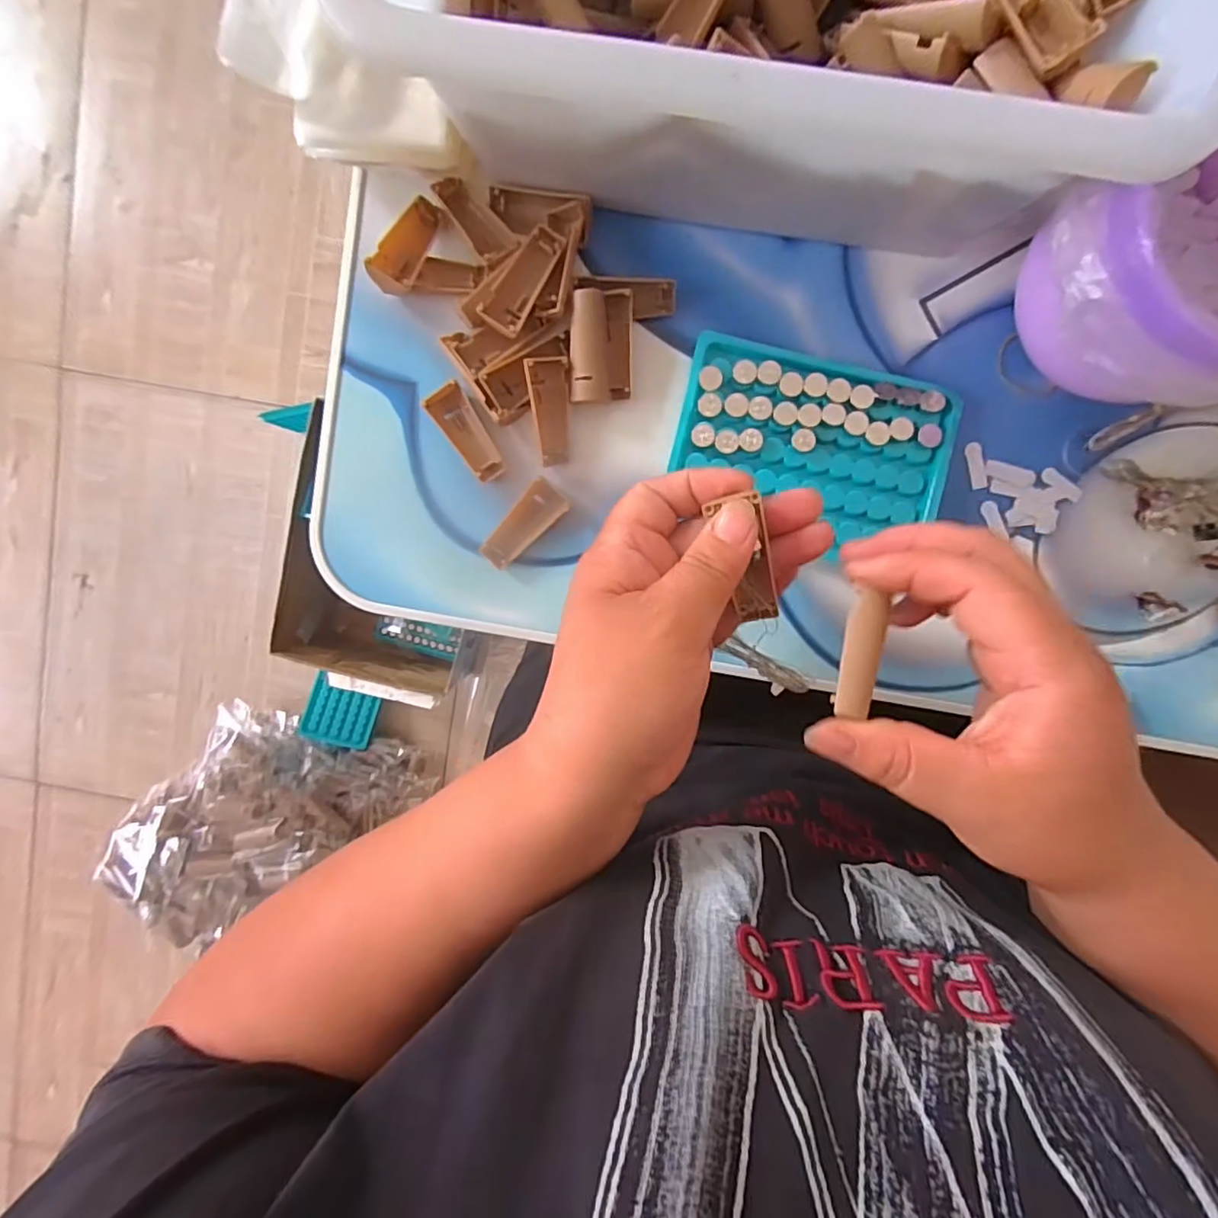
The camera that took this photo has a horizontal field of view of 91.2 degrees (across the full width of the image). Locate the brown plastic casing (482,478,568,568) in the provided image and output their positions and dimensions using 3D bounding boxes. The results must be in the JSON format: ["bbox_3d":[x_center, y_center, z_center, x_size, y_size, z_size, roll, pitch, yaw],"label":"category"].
[{"bbox_3d":[-0.043,-0.042,0.303,0.021,0.013,0.048,42,96,-3],"label":"brown plastic casing"}]

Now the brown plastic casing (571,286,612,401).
[{"bbox_3d":[-0.009,-0.125,0.285,0.019,0.009,0.049,-2,96,2],"label":"brown plastic casing"}]

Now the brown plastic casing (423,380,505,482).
[{"bbox_3d":[-0.070,-0.088,0.298,0.019,0.008,0.048,-37,94,5],"label":"brown plastic casing"}]

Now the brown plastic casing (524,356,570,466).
[{"bbox_3d":[-0.028,-0.095,0.290,0.020,0.005,0.049,-10,109,-18],"label":"brown plastic casing"}]

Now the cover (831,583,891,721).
[{"bbox_3d":[0.085,0.015,0.201,0.014,0.004,0.042,19,76,-3],"label":"cover"}]

